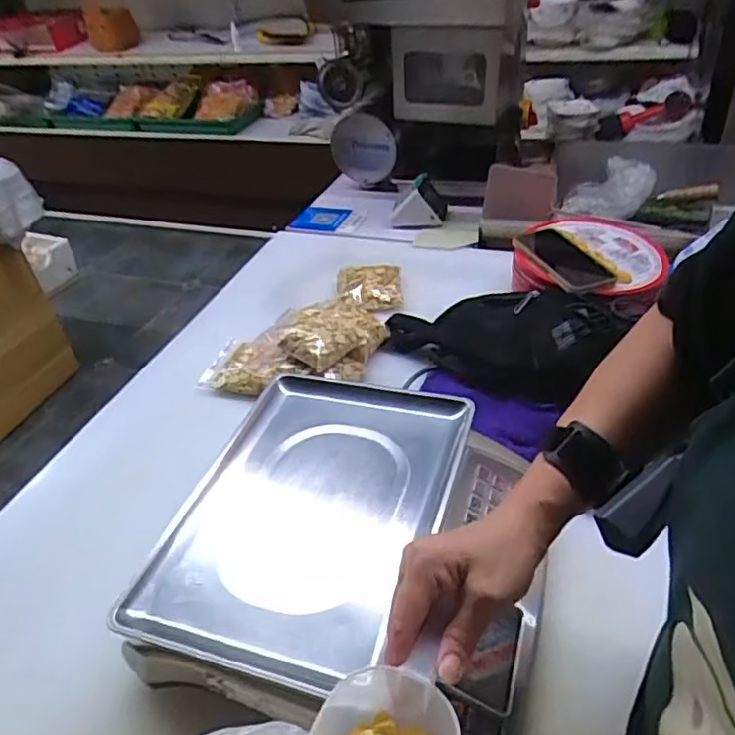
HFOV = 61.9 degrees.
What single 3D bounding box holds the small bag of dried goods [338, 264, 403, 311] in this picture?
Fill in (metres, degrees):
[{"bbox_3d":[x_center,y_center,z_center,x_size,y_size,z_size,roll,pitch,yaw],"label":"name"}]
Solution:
[{"bbox_3d":[0.004,-0.141,1.065,0.109,0.035,0.117,-5,38,2],"label":"small bag of dried goods"}]

